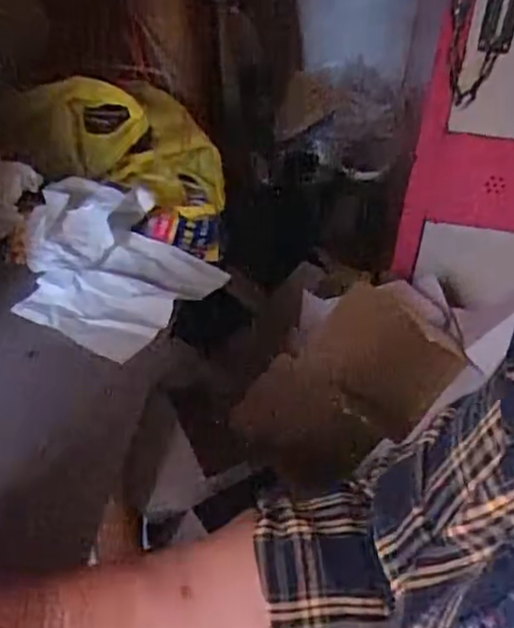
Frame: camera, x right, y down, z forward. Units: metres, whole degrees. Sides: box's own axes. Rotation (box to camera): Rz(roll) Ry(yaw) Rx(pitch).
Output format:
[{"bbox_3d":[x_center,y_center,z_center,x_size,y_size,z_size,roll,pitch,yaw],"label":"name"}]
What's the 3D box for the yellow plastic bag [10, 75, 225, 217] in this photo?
[{"bbox_3d":[-0.145,-0.189,0.776,0.228,0.116,0.134,29,30,-21],"label":"yellow plastic bag"}]

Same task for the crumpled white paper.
[{"bbox_3d":[-0.153,-0.057,0.660,0.220,0.046,0.188,24,41,26],"label":"crumpled white paper"}]

